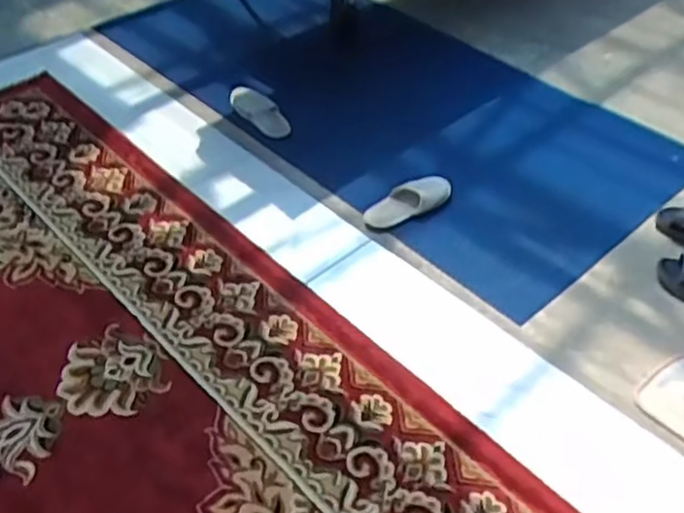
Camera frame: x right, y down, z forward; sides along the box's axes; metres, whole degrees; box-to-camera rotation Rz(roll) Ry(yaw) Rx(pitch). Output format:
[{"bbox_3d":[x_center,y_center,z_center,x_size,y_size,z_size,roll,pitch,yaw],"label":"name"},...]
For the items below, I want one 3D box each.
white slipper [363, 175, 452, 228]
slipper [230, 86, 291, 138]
[{"bbox_3d":[0.160,-0.139,1.759,0.226,0.038,0.091,-23,50,-23],"label":"white slipper"},{"bbox_3d":[-0.219,-0.386,1.916,0.092,0.033,0.202,-28,55,-28],"label":"slipper"}]

